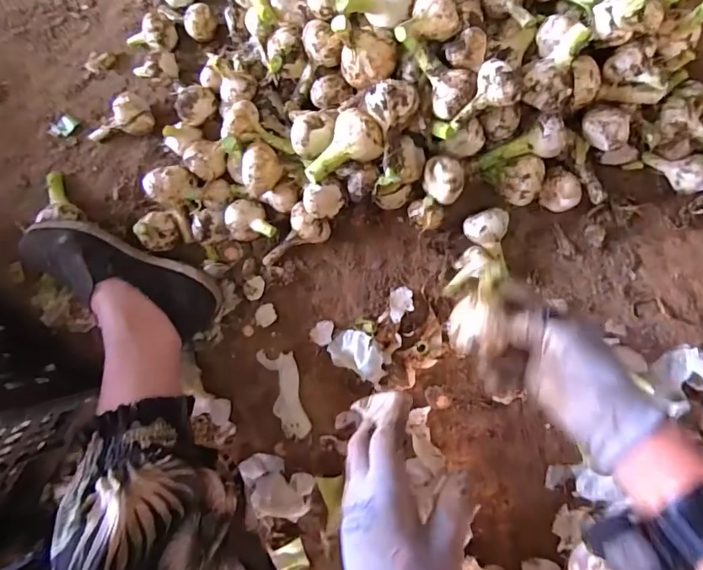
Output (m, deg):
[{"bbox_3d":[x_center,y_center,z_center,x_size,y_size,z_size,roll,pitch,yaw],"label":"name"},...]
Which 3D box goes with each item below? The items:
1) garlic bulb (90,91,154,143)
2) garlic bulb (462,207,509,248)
[{"bbox_3d":[-0.319,-0.217,0.652,0.095,0.049,0.051,-33,86,4],"label":"garlic bulb"},{"bbox_3d":[0.170,-0.070,0.596,0.055,0.050,0.042,-18,85,6],"label":"garlic bulb"}]

